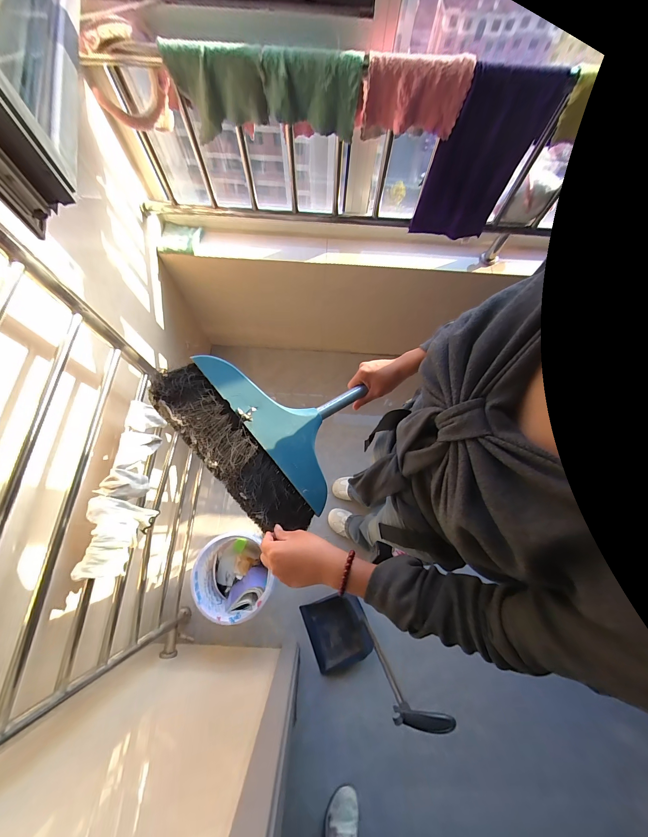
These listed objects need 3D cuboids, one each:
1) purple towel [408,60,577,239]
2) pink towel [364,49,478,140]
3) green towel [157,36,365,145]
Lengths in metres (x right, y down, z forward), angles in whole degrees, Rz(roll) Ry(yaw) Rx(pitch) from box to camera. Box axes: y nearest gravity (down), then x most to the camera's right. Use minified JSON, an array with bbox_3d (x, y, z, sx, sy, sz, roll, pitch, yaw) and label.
[{"bbox_3d":[0.397,-0.657,0.782,0.232,0.367,0.024,0,70,-1],"label":"purple towel"},{"bbox_3d":[0.201,-0.705,0.658,0.211,0.122,0.042,9,70,2],"label":"pink towel"},{"bbox_3d":[-0.133,-0.755,0.689,0.423,0.141,0.070,6,70,1],"label":"green towel"}]

